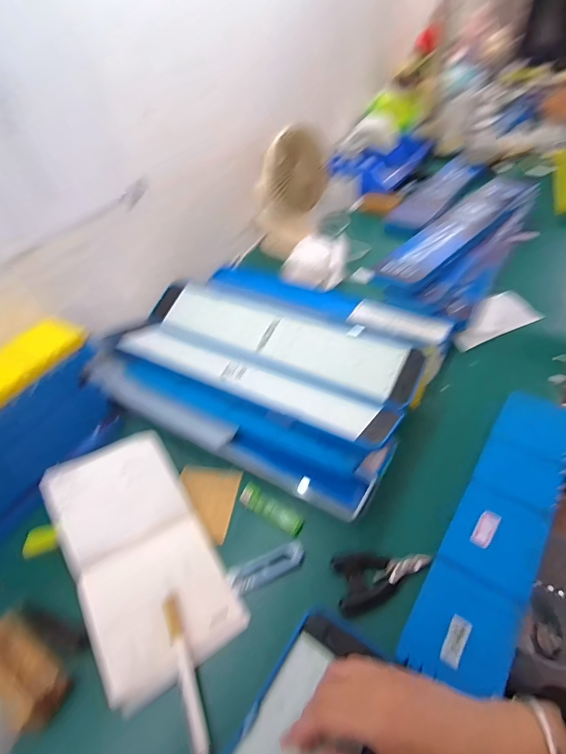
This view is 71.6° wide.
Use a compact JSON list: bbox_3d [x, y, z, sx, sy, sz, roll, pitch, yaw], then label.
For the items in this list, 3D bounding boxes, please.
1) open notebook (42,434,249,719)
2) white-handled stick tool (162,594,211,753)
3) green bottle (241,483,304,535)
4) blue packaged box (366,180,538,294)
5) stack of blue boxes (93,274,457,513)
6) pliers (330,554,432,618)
[{"bbox_3d":[-0.150,0.174,0.411,0.130,0.019,0.247,-20,56,-31],"label":"open notebook"},{"bbox_3d":[-0.085,0.255,0.341,0.013,0.008,0.123,-21,48,-12],"label":"white-handled stick tool"},{"bbox_3d":[-0.014,0.147,0.442,0.079,0.015,0.021,24,54,26],"label":"green bottle"},{"bbox_3d":[0.340,-0.291,0.739,0.106,0.025,0.477,32,58,31],"label":"blue packaged box"},{"bbox_3d":[-0.013,-0.047,0.581,0.431,0.073,0.362,22,53,25],"label":"stack of blue boxes"},{"bbox_3d":[0.099,0.197,0.384,0.093,0.008,0.054,-8,47,-1],"label":"pliers"}]

